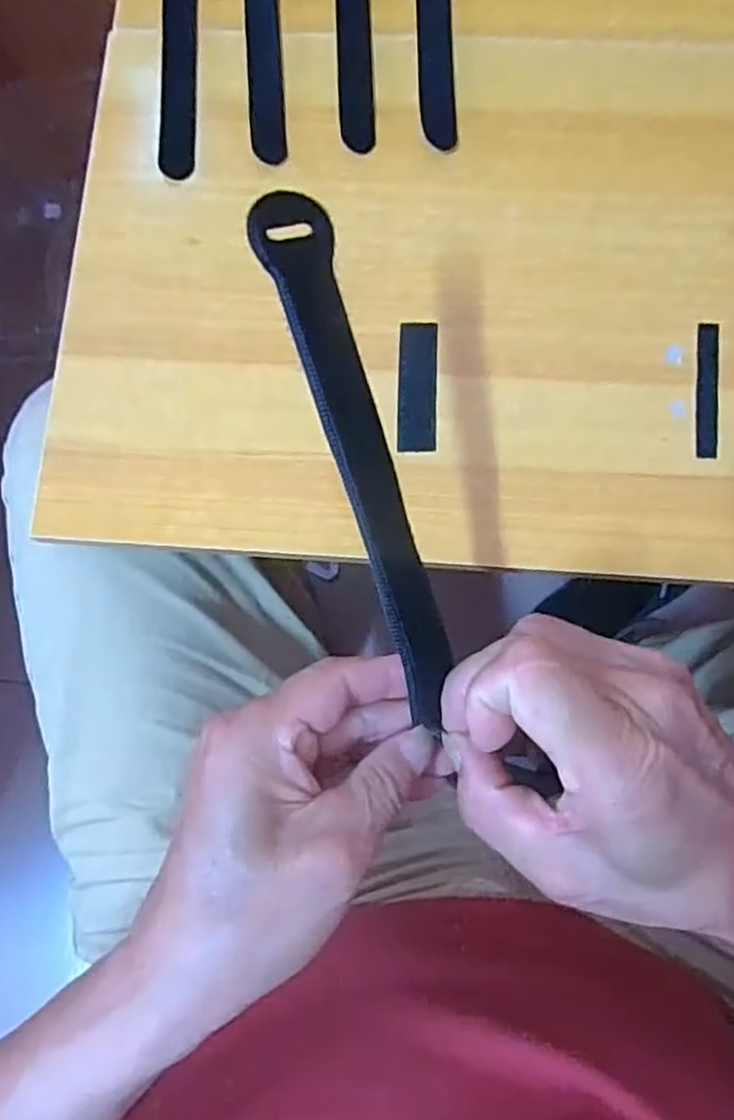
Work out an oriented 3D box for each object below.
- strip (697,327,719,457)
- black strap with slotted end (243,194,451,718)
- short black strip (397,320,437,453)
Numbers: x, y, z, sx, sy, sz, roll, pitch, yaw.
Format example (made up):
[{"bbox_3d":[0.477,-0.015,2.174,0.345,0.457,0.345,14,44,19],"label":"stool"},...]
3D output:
[{"bbox_3d":[0.170,-0.085,0.345,0.010,0.004,0.070,5,81,4],"label":"strip"},{"bbox_3d":[0.000,-0.030,0.244,0.024,0.004,0.186,-21,102,-20],"label":"black strap with slotted end"},{"bbox_3d":[0.026,-0.088,0.350,0.019,0.004,0.068,1,81,3],"label":"short black strip"}]

